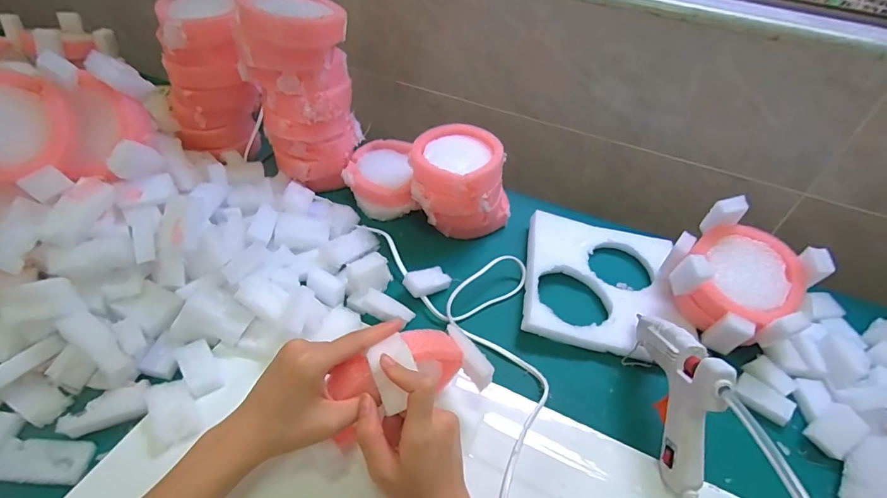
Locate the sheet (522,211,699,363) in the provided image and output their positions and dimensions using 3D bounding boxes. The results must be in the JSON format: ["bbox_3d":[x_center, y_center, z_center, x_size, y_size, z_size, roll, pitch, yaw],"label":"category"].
[{"bbox_3d":[0.180,0.034,0.500,0.173,0.022,0.187,11,45,4],"label":"sheet"}]

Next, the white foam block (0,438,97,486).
[{"bbox_3d":[-0.303,0.160,0.340,0.065,0.010,0.030,4,45,-2],"label":"white foam block"}]

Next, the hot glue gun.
[{"bbox_3d":[0.192,0.111,0.364,0.023,0.101,0.136,6,45,-1],"label":"hot glue gun"}]

